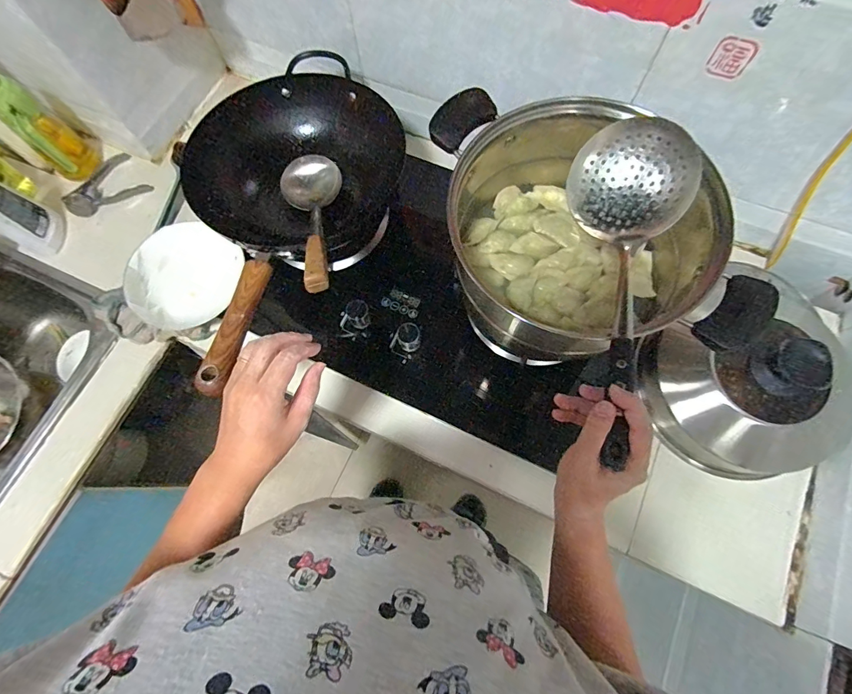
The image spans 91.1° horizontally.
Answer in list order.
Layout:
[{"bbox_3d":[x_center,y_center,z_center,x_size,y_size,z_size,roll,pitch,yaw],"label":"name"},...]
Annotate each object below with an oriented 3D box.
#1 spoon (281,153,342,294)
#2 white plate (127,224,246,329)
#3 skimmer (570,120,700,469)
[{"bbox_3d":[-0.156,-0.181,0.572,0.096,0.070,0.346,-15,39,-4],"label":"spoon"},{"bbox_3d":[-0.412,-0.121,0.715,0.168,0.041,0.185,24,73,9],"label":"white plate"},{"bbox_3d":[0.195,-0.066,0.431,0.119,0.088,0.357,14,71,6],"label":"skimmer"}]

